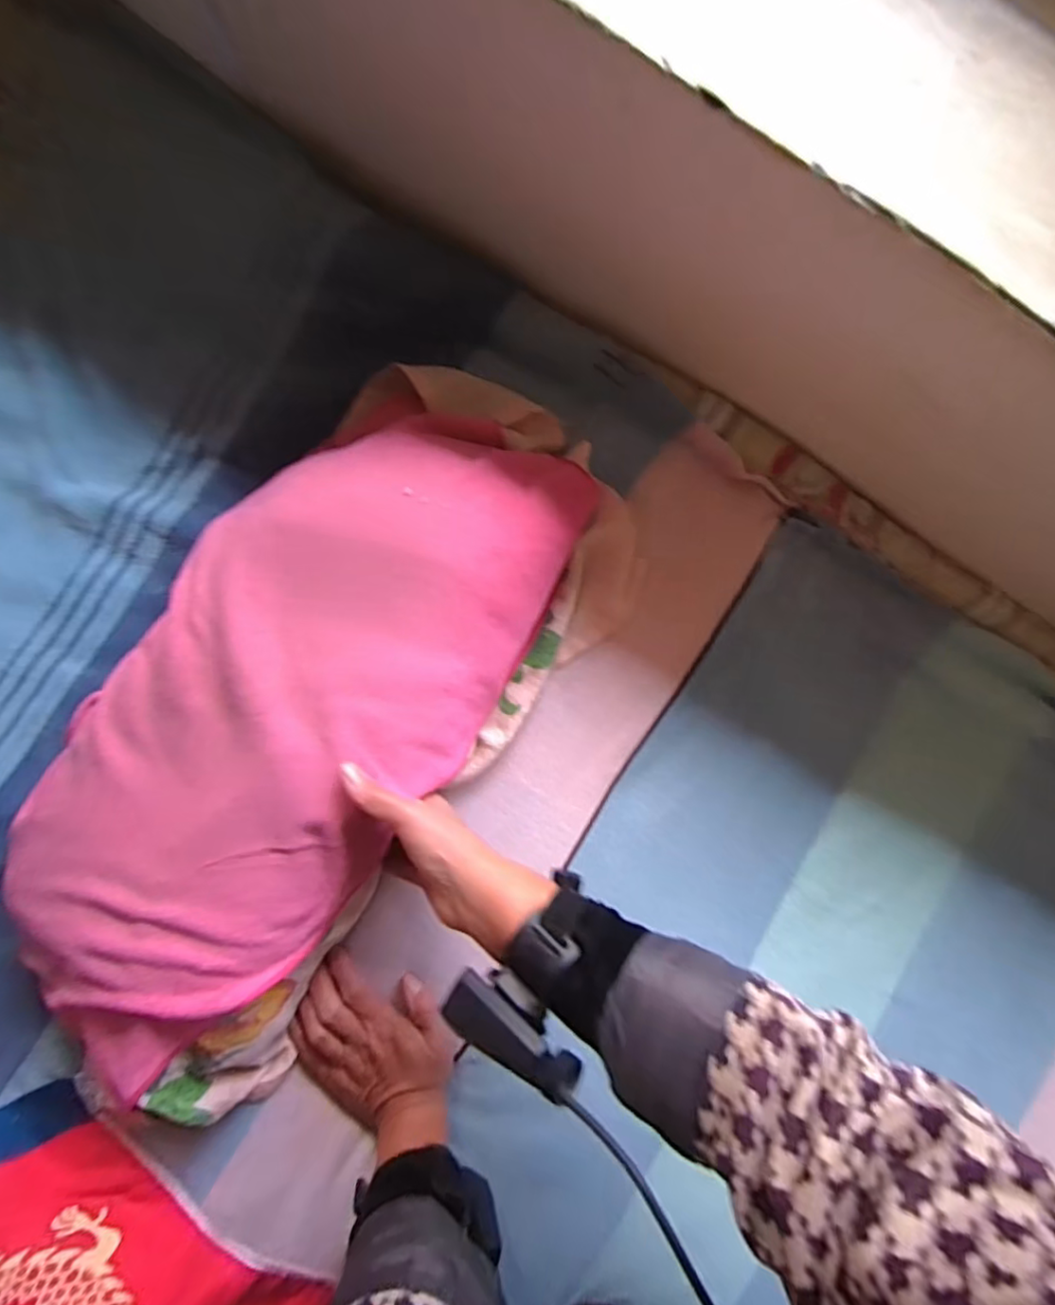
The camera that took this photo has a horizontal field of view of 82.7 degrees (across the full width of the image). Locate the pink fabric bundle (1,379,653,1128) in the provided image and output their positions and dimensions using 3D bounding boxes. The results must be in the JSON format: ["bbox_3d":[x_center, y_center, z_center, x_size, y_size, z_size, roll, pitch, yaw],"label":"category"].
[{"bbox_3d":[-0.160,0.040,0.454,0.282,0.080,0.563,37,84,-4],"label":"pink fabric bundle"}]

